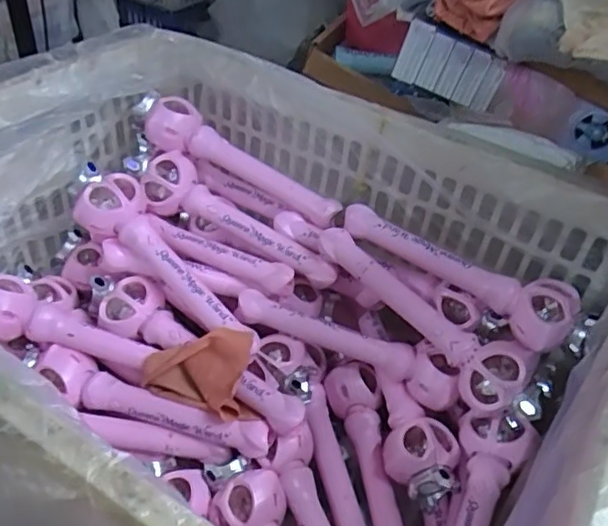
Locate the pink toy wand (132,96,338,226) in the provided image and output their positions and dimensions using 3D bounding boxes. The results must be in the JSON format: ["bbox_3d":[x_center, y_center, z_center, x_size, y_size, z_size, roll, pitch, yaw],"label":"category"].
[{"bbox_3d":[-0.107,-0.158,0.935,0.352,0.068,0.069,29,42,-3],"label":"pink toy wand"}]

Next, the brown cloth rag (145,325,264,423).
[{"bbox_3d":[-0.141,0.152,0.780,0.151,0.026,0.116,-8,77,12],"label":"brown cloth rag"}]

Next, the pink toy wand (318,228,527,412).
[{"bbox_3d":[0.158,0.066,0.816,0.067,0.086,0.334,-29,52,-35],"label":"pink toy wand"}]

